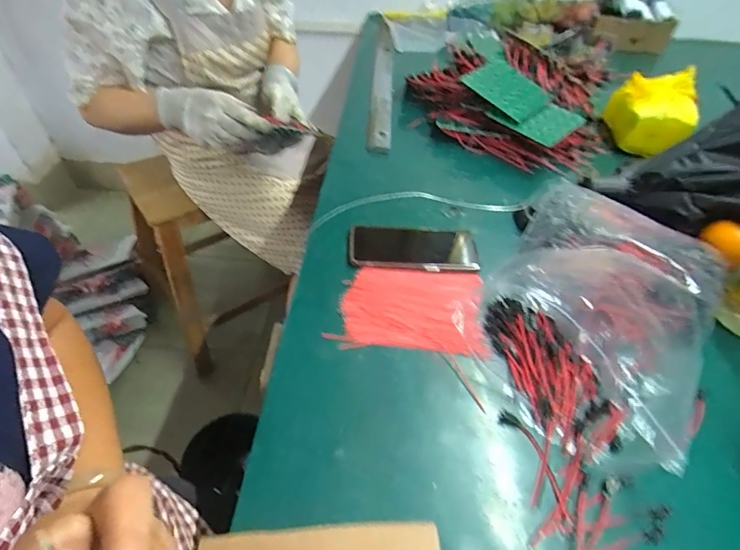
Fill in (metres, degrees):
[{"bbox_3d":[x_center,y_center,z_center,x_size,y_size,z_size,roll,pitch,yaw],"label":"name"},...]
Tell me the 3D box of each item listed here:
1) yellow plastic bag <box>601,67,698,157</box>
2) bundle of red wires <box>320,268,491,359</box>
[{"bbox_3d":[0.483,-0.276,0.707,0.124,0.122,0.097,18,46,12],"label":"yellow plastic bag"},{"bbox_3d":[0.048,0.034,0.457,0.159,0.013,0.114,1,47,-2],"label":"bundle of red wires"}]

